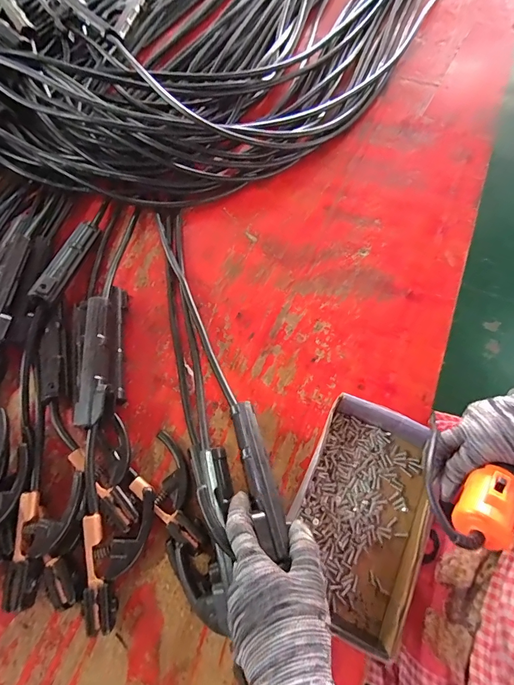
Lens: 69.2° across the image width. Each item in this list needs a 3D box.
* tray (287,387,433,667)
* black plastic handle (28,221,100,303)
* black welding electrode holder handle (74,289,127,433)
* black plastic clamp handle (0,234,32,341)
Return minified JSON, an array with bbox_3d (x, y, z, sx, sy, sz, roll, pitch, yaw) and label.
[{"bbox_3d":[0.108,0.174,0.378,0.131,0.052,0.209,22,69,10],"label":"tray"},{"bbox_3d":[-0.255,-0.115,0.505,0.024,0.022,0.153,7,51,4],"label":"black plastic handle"},{"bbox_3d":[-0.182,0.012,0.450,0.036,0.053,0.180,-5,66,-1],"label":"black welding electrode holder handle"},{"bbox_3d":[-0.312,-0.068,0.461,0.030,0.024,0.152,3,65,4],"label":"black plastic clamp handle"}]

